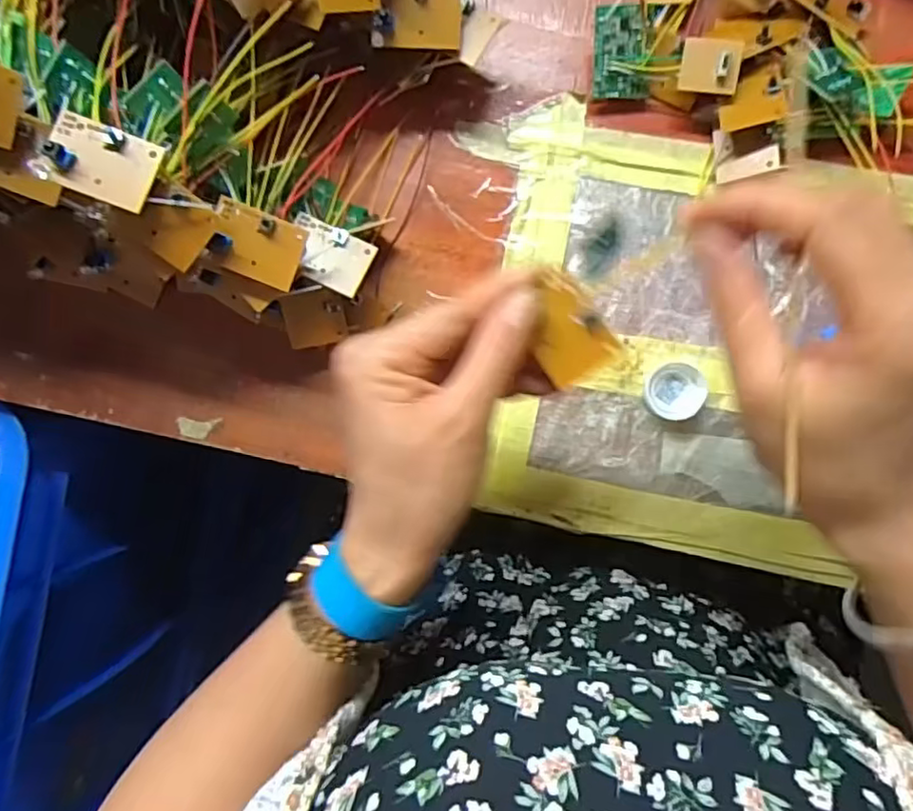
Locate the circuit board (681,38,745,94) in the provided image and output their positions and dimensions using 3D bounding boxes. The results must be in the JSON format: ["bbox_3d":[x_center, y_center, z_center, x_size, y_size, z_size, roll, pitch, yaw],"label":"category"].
[{"bbox_3d":[0.131,-0.175,0.330,0.029,0.005,0.026,10,97,17],"label":"circuit board"}]

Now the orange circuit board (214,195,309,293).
[{"bbox_3d":[-0.094,-0.076,0.305,0.041,0.014,0.032,19,90,-11],"label":"orange circuit board"}]

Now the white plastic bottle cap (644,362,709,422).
[{"bbox_3d":[0.117,-0.007,0.345,0.032,0.009,0.030,0,89,2],"label":"white plastic bottle cap"}]

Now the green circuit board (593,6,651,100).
[{"bbox_3d":[0.087,-0.185,0.338,0.029,0.004,0.043,0,110,6],"label":"green circuit board"}]

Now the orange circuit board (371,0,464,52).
[{"bbox_3d":[-0.019,-0.195,0.321,0.043,0.004,0.033,3,107,-6],"label":"orange circuit board"}]

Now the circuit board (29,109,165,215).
[{"bbox_3d":[-0.150,-0.103,0.270,0.043,0.016,0.031,20,91,4],"label":"circuit board"}]

